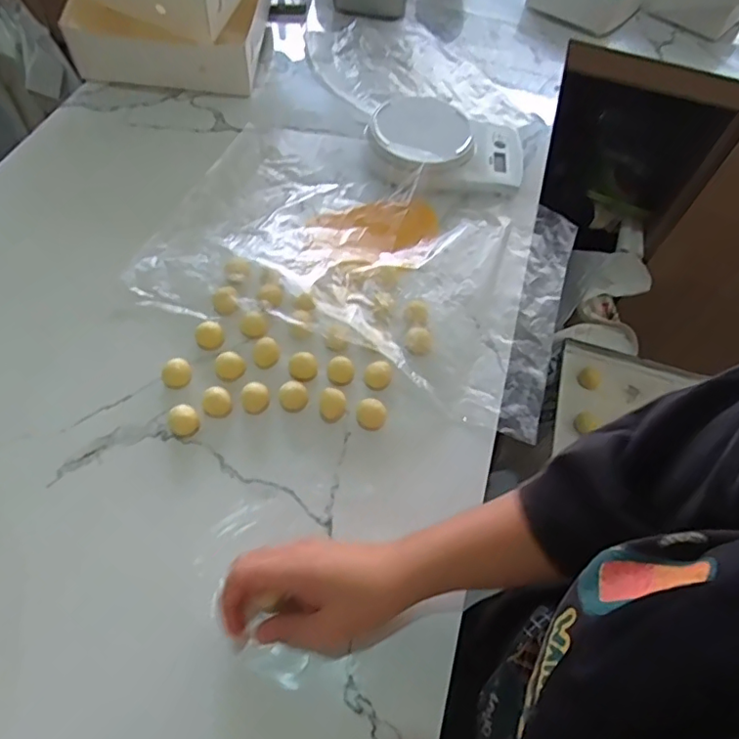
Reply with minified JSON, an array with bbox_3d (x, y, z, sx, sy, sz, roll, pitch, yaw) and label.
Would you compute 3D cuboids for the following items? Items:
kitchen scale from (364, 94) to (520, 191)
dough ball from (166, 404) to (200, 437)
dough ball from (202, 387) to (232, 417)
[{"bbox_3d":[0.094,-0.273,0.670,0.183,0.042,0.117,8,58,-1],"label":"kitchen scale"},{"bbox_3d":[-0.157,0.044,0.468,0.025,0.018,0.023,3,58,-5],"label":"dough ball"},{"bbox_3d":[-0.134,0.028,0.482,0.025,0.018,0.019,-24,64,-20],"label":"dough ball"}]

